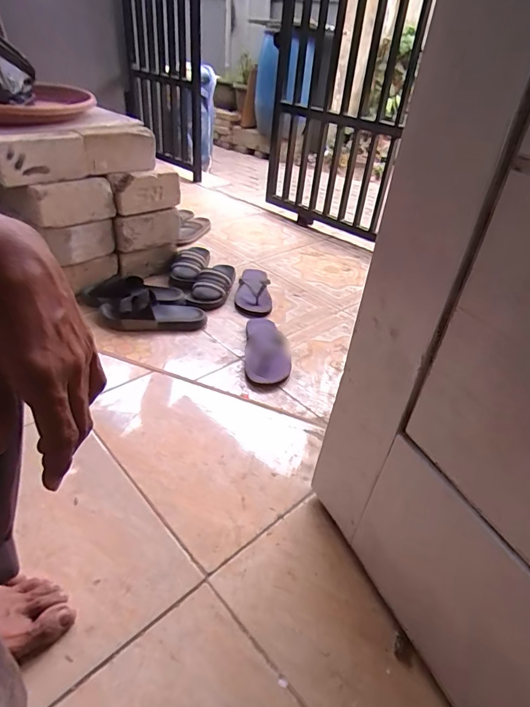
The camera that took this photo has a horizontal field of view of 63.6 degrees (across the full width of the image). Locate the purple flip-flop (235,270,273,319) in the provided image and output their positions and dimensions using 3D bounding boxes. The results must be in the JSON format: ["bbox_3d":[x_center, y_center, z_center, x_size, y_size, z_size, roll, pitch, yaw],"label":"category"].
[{"bbox_3d":[-0.032,-0.201,1.323,0.109,0.040,0.306,5,36,-1],"label":"purple flip-flop"}]

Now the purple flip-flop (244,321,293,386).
[{"bbox_3d":[0.005,-0.016,1.069,0.108,0.036,0.278,4,36,-3],"label":"purple flip-flop"}]

